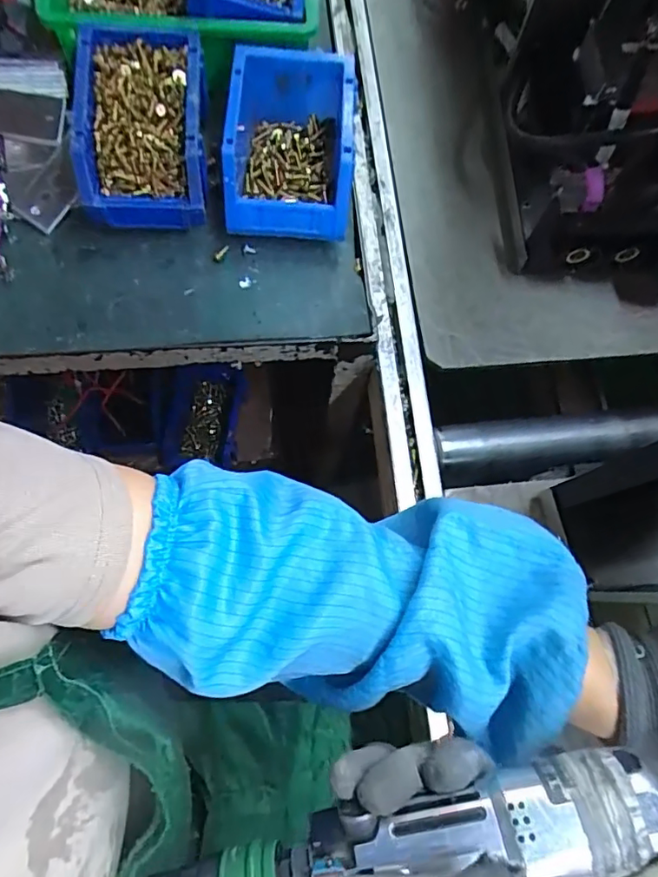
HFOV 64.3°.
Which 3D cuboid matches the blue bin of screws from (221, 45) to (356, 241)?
[{"bbox_3d":[-0.035,-0.268,0.489,0.115,0.077,0.161,0,74,-3],"label":"blue bin of screws"}]

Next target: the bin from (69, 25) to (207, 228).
[{"bbox_3d":[-0.168,-0.280,0.479,0.113,0.080,0.171,-3,74,-4],"label":"bin"}]

